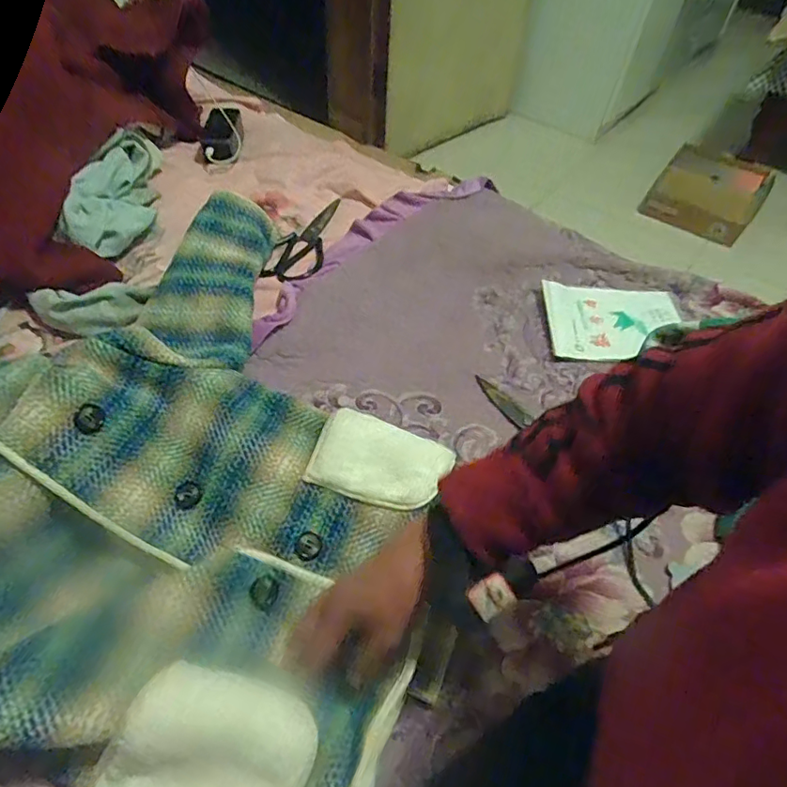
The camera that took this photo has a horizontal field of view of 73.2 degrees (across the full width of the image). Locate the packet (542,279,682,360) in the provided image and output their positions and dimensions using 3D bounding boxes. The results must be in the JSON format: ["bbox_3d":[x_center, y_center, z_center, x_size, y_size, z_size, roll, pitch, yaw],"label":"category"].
[{"bbox_3d":[0.302,-0.098,0.716,0.187,0.013,0.140,3,51,-2],"label":"packet"}]

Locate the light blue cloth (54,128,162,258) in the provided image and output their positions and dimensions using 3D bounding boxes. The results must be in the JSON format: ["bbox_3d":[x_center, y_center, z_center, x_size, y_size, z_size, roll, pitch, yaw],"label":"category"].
[{"bbox_3d":[-0.403,-0.302,0.787,0.104,0.038,0.273,26,49,-30],"label":"light blue cloth"}]

